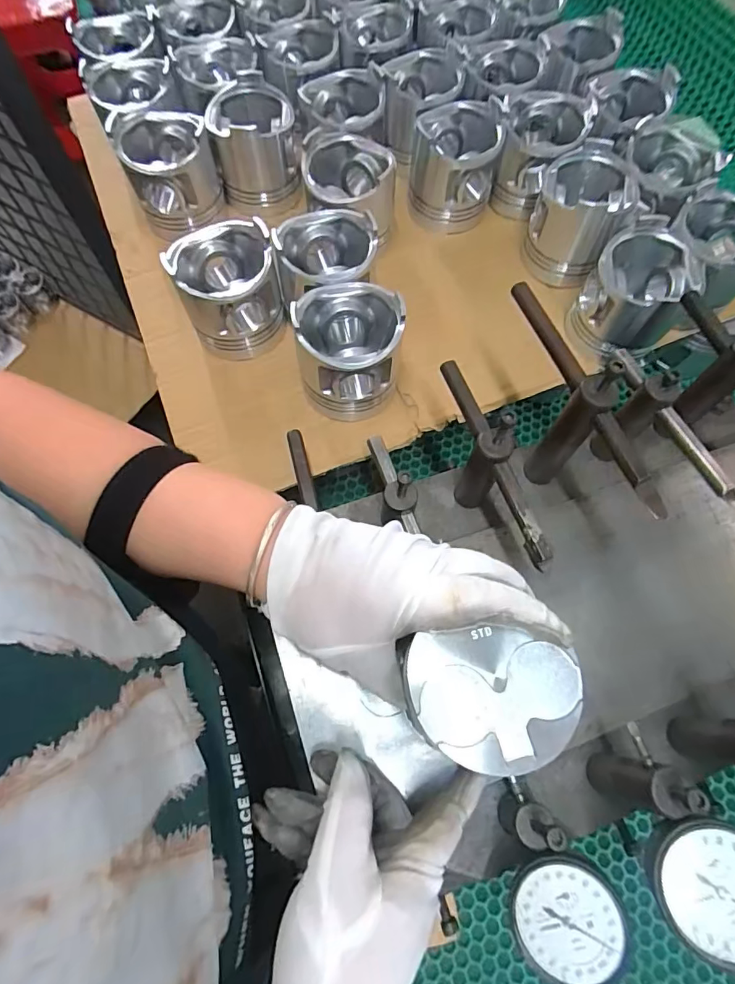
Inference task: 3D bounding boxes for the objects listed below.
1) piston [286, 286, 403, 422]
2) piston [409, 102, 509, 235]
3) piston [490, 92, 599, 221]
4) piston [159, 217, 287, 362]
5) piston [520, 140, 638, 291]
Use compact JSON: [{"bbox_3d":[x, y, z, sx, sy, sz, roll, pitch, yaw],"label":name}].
[{"bbox_3d":[-0.015,-0.114,0.395,0.084,0.081,0.087,-4,68,-2],"label":"piston"},{"bbox_3d":[0.087,-0.328,0.493,0.080,0.087,0.084,0,68,0],"label":"piston"},{"bbox_3d":[0.172,-0.346,0.500,0.085,0.084,0.090,16,68,6],"label":"piston"},{"bbox_3d":[-0.117,-0.172,0.416,0.080,0.079,0.078,-13,68,-6],"label":"piston"},{"bbox_3d":[0.201,-0.263,0.466,0.082,0.084,0.087,22,69,8],"label":"piston"}]

